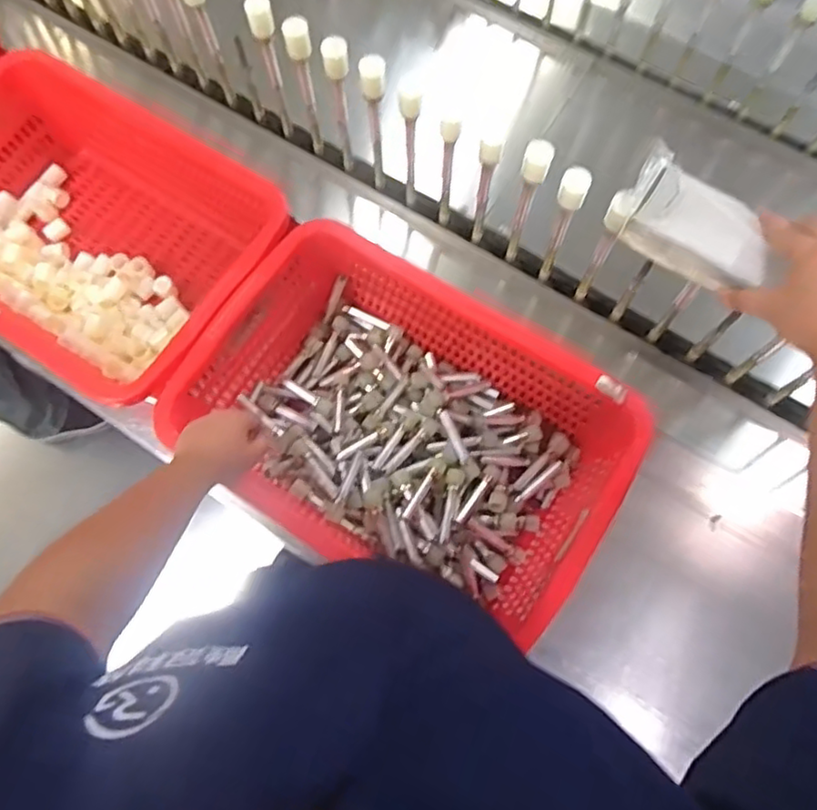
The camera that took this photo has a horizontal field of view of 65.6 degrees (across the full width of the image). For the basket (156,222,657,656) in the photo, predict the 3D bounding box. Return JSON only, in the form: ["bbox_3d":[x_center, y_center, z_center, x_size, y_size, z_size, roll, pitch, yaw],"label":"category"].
[{"bbox_3d":[0.000,0.021,0.827,0.525,0.147,0.324,31,77,10],"label":"basket"}]

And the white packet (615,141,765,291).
[{"bbox_3d":[0.256,-0.159,0.559,0.135,0.035,0.079,33,77,10],"label":"white packet"}]

